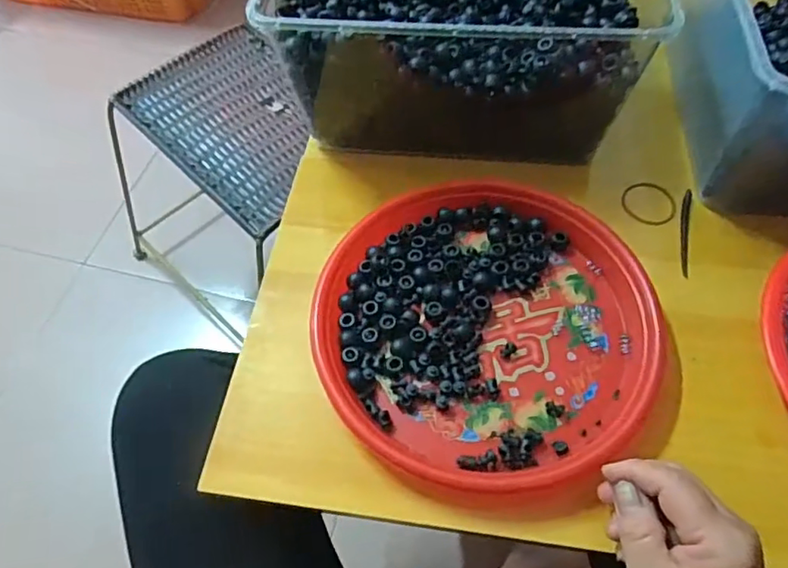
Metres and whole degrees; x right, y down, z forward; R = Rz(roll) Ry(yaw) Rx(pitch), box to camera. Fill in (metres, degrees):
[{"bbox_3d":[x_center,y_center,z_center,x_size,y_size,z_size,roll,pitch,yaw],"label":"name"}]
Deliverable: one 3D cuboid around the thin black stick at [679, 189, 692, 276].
[{"bbox_3d":[0.229,-0.041,0.455,0.008,0.010,0.080,11,60,10],"label":"thin black stick"}]

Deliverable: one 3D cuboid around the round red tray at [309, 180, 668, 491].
[{"bbox_3d":[0.065,0.023,0.416,0.234,0.024,0.224,-1,59,2],"label":"round red tray"}]

